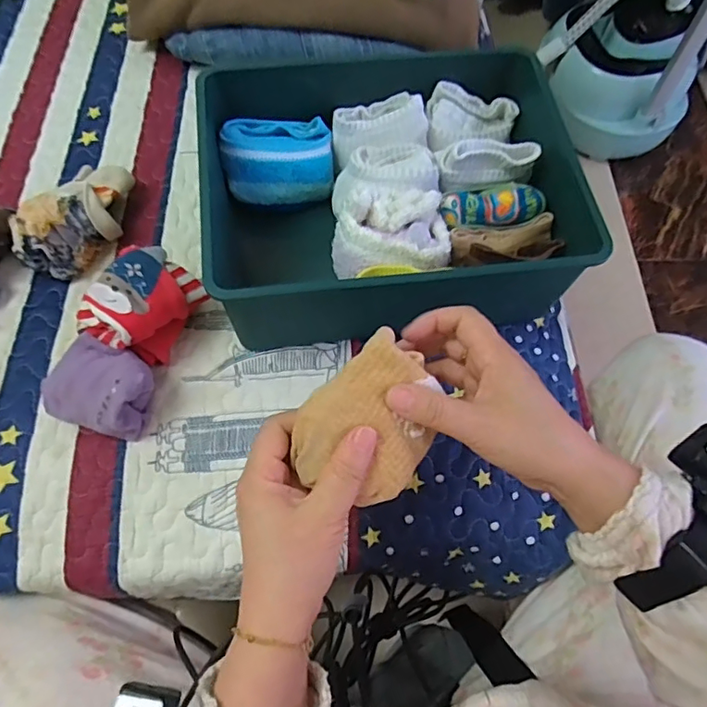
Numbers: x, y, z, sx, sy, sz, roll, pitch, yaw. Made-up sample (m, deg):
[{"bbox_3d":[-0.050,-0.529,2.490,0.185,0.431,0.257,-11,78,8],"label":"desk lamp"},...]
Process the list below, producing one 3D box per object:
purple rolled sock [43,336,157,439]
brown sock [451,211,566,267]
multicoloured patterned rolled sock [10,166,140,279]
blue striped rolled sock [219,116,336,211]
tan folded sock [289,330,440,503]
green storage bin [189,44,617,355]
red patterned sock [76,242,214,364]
[{"bbox_3d":[-0.201,0.029,0.429,0.080,0.056,0.064,21,67,10],"label":"purple rolled sock"},{"bbox_3d":[0.129,-0.093,0.453,0.091,0.024,0.044,-8,67,-3],"label":"brown sock"},{"bbox_3d":[-0.253,-0.129,0.496,0.066,0.054,0.124,20,67,10],"label":"multicoloured patterned rolled sock"},{"bbox_3d":[-0.069,-0.179,0.509,0.101,0.061,0.060,-6,65,-2],"label":"blue striped rolled sock"},{"bbox_3d":[0.011,0.040,0.311,0.070,0.039,0.092,40,70,16],"label":"tan folded sock"},{"bbox_3d":[0.030,-0.143,0.477,0.299,0.108,0.235,-7,65,-3],"label":"green storage bin"},{"bbox_3d":[-0.176,-0.037,0.450,0.073,0.069,0.090,36,71,16],"label":"red patterned sock"}]

